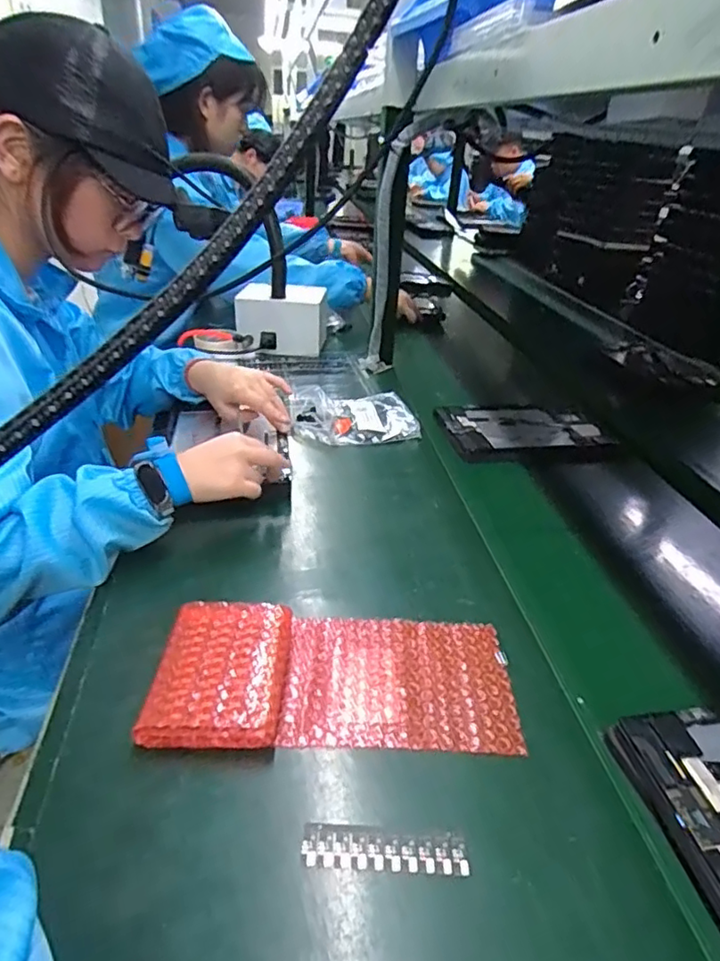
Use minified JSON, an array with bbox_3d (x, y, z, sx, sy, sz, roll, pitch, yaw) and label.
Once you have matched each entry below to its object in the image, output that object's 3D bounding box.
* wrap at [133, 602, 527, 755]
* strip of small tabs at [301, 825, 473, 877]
[{"bbox_3d":[-0.018,0.148,0.452,0.266,0.022,0.120,2,32,-2],"label":"wrap"},{"bbox_3d":[0.015,0.222,0.352,0.098,0.004,0.022,4,32,1],"label":"strip of small tabs"}]

